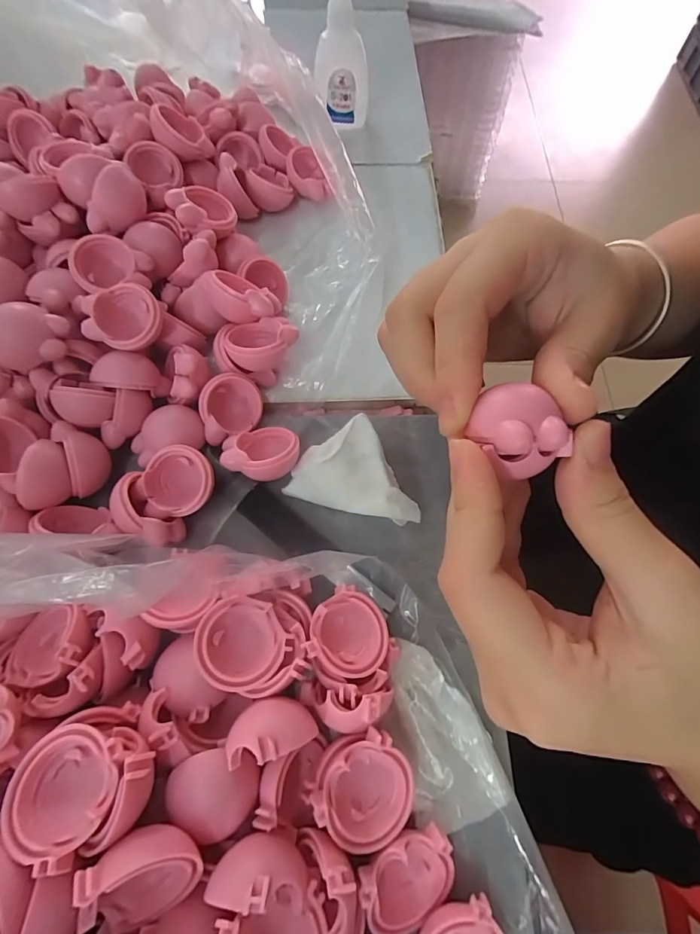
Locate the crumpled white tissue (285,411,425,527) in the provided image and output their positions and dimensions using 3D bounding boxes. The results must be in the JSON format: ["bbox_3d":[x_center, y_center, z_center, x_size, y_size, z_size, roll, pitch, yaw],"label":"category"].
[{"bbox_3d":[0.005,0.001,0.191,0.058,0.020,0.038,16,66,7],"label":"crumpled white tissue"}]

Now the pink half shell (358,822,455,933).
[{"bbox_3d":[0.018,0.130,0.133,0.029,0.013,0.027,-19,88,-22],"label":"pink half shell"}]

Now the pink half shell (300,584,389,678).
[{"bbox_3d":[-0.001,0.062,0.156,0.029,0.011,0.029,18,44,-18],"label":"pink half shell"}]

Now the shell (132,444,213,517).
[{"bbox_3d":[-0.074,0.007,0.184,0.032,0.016,0.028,-19,81,-2],"label":"shell"}]

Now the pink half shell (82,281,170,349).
[{"bbox_3d":[-0.102,-0.066,0.193,0.033,0.015,0.029,-10,87,-6],"label":"pink half shell"}]

